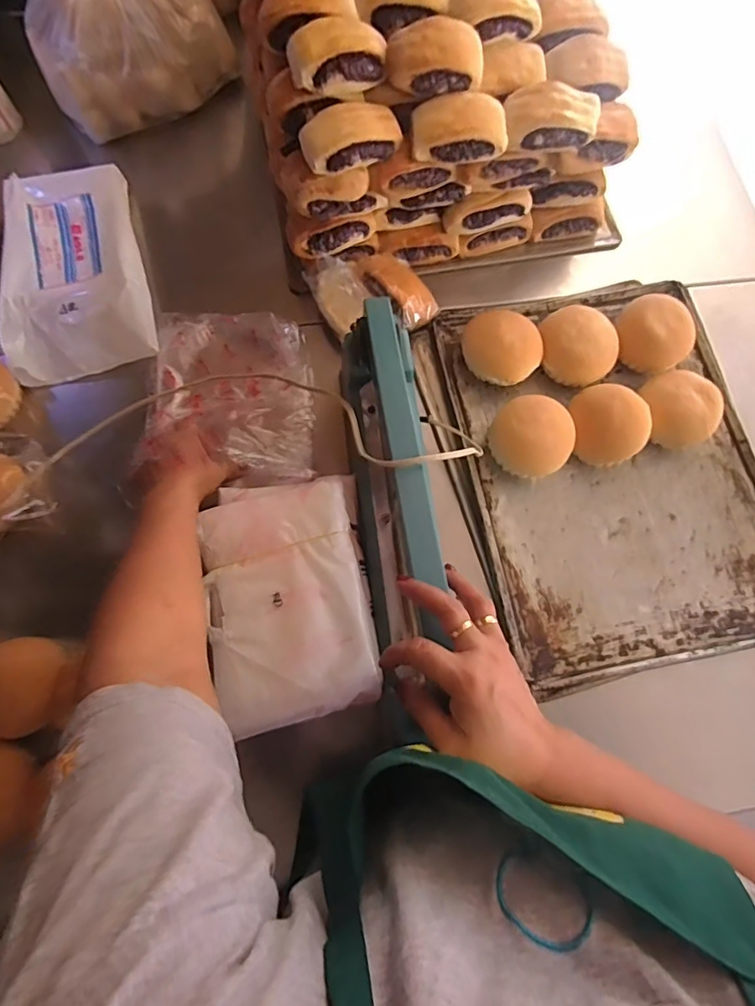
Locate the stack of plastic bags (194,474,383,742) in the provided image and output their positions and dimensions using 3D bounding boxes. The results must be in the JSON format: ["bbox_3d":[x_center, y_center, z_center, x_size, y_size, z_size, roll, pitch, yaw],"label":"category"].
[{"bbox_3d":[-0.080,0.081,0.483,0.141,0.030,0.219,-8,73,-5],"label":"stack of plastic bags"}]

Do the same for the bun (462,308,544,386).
[{"bbox_3d":[0.145,-0.179,0.611,0.082,0.057,0.089,-31,76,-11],"label":"bun"}]

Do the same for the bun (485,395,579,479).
[{"bbox_3d":[0.172,-0.074,0.585,0.091,0.060,0.085,39,75,10],"label":"bun"}]

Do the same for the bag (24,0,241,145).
[{"bbox_3d":[-0.337,-0.631,0.658,0.175,0.211,0.230,41,76,10],"label":"bag"}]

